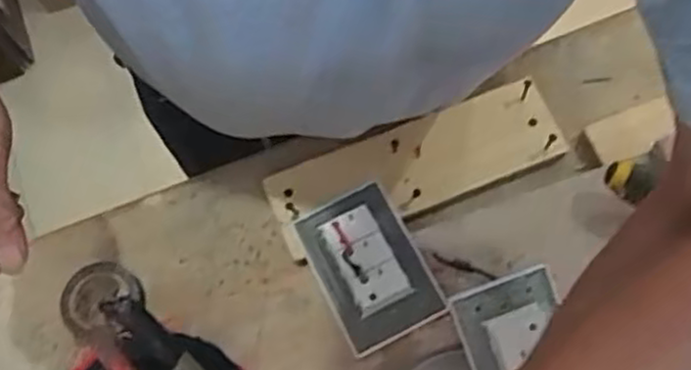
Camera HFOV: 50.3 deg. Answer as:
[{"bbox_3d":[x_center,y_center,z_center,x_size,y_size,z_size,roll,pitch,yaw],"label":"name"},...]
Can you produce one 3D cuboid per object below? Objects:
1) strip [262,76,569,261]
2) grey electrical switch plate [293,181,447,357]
[{"bbox_3d":[0.058,-0.017,0.630,0.247,0.016,0.080,-22,71,-5],"label":"strip"},{"bbox_3d":[0.017,0.058,0.555,0.079,0.038,0.119,-25,71,-6],"label":"grey electrical switch plate"}]

